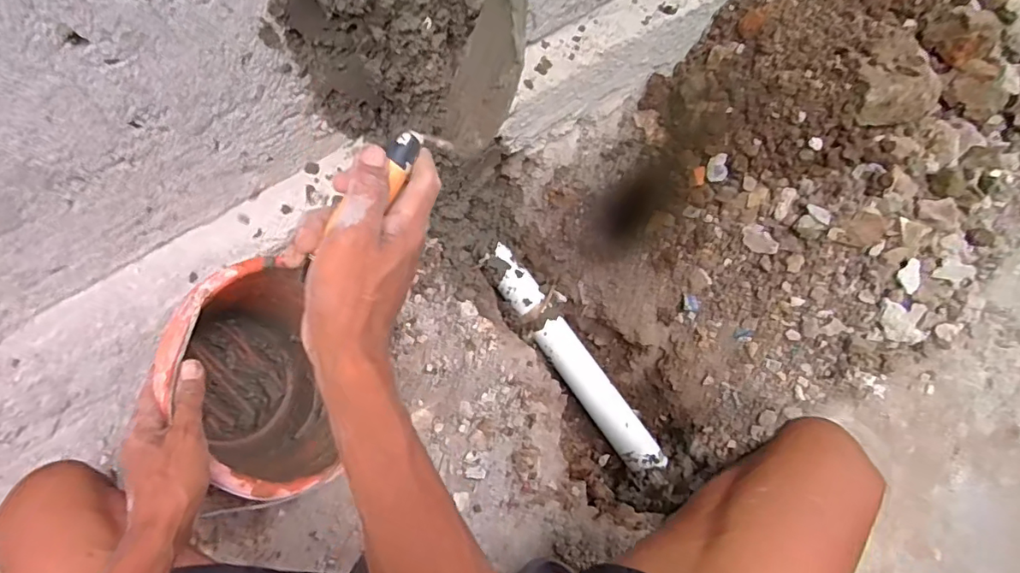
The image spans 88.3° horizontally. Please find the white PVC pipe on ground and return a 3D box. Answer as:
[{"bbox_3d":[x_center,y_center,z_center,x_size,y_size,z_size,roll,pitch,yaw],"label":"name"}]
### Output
[{"bbox_3d":[0.096,0.113,0.829,0.059,0.056,0.414,-35,73,-10],"label":"white PVC pipe on ground"}]

